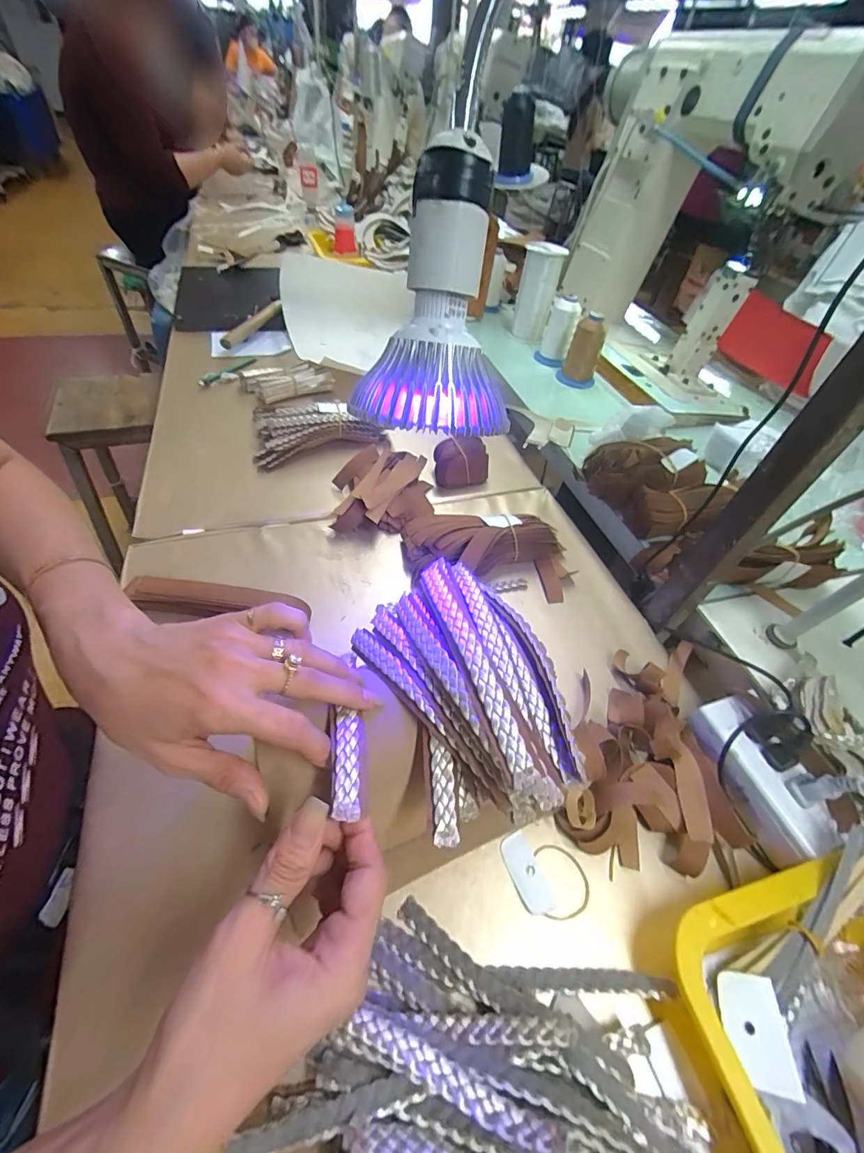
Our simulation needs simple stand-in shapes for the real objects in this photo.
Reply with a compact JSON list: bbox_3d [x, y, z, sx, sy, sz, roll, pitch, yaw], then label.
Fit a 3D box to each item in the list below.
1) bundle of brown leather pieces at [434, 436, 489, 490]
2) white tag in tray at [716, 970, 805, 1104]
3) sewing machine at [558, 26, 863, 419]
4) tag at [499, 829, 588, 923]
[{"bbox_3d":[0.040,-0.163,0.622,0.076,0.054,0.064,0,49,-7],"label":"bundle of brown leather pieces"},{"bbox_3d":[0.202,0.283,0.273,0.037,0.004,0.053,3,53,12],"label":"white tag in tray"},{"bbox_3d":[0.450,-0.614,0.774,0.237,0.418,0.569,0,50,-7],"label":"sewing machine"},{"bbox_3d":[0.081,0.221,0.321,0.066,0.005,0.045,19,51,9],"label":"tag"}]

